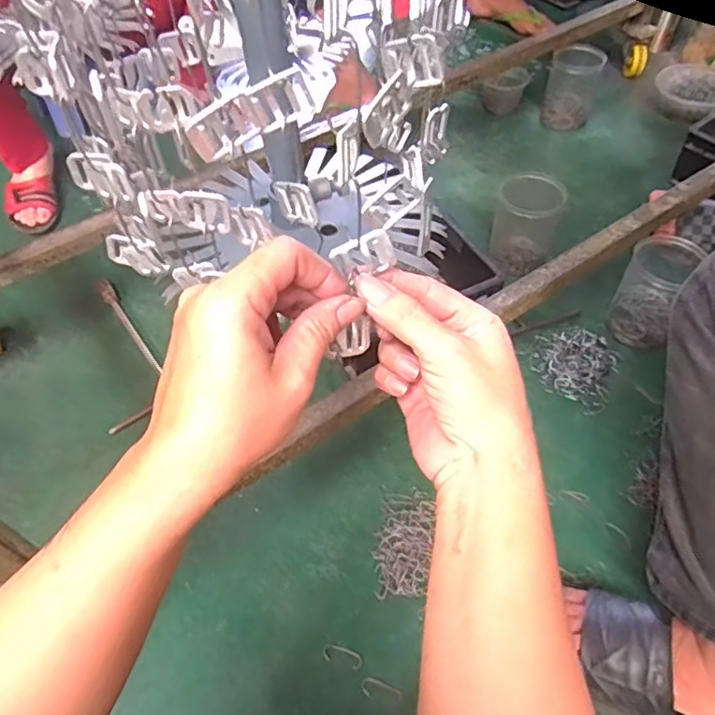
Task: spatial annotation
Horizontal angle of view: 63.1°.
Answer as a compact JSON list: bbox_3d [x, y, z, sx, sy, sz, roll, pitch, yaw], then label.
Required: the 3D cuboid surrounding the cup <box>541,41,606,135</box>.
[{"bbox_3d":[0.449,-0.569,1.217,0.102,0.128,0.102,11,53,12],"label":"cup"}]

